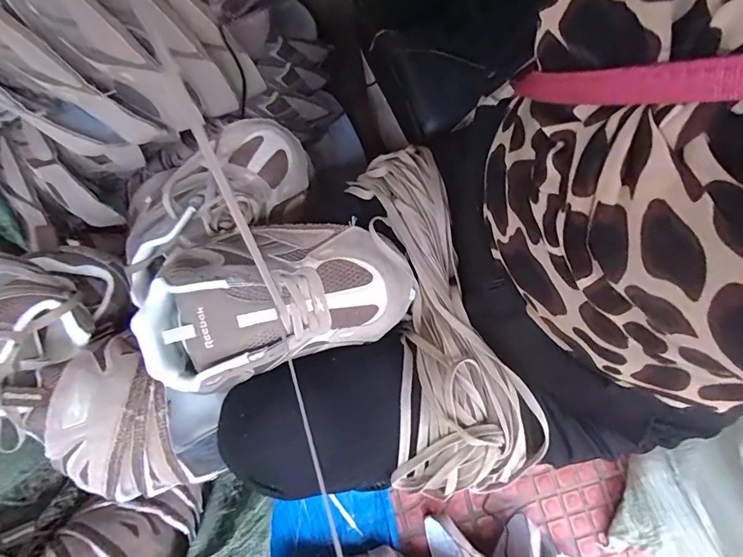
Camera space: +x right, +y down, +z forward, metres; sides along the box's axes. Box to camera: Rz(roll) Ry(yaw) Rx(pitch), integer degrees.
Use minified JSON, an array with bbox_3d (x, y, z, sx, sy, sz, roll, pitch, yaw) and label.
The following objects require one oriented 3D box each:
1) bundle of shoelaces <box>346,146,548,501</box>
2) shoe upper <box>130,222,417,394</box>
[{"bbox_3d":[0.062,0.024,0.381,0.126,0.049,0.315,-9,79,-1],"label":"bundle of shoelaces"},{"bbox_3d":[-0.086,0.011,0.372,0.233,0.076,0.127,-18,79,-2],"label":"shoe upper"}]

